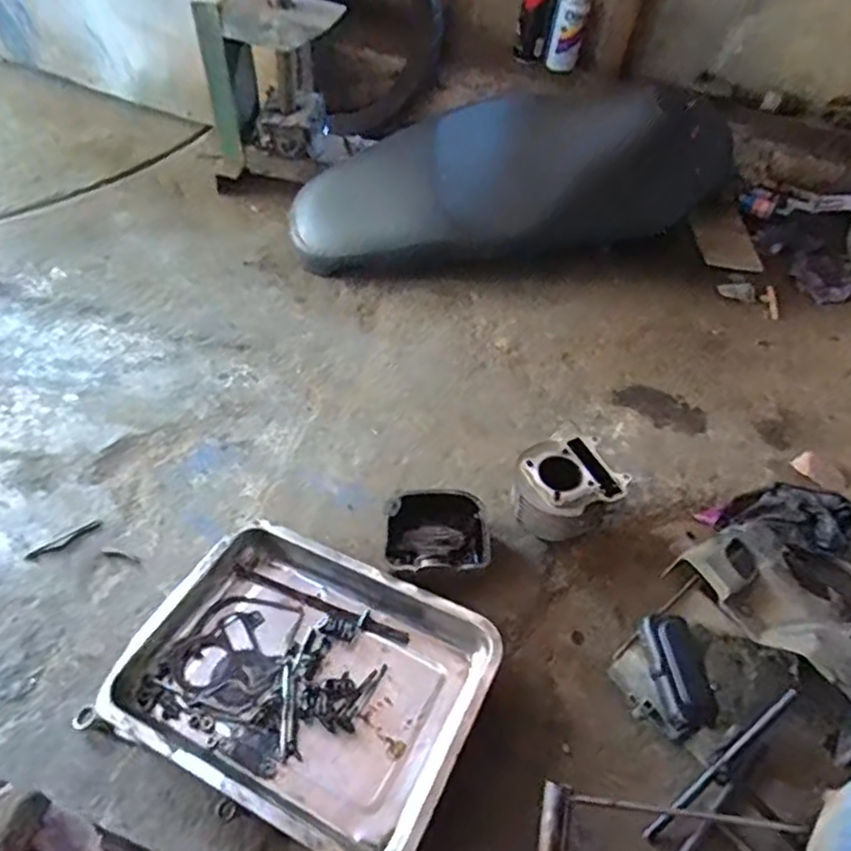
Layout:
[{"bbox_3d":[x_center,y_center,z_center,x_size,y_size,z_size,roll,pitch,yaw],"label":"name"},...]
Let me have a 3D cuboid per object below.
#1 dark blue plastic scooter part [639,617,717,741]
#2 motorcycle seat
[{"bbox_3d":[0.251,0.245,0.654,0.050,0.031,0.112,0,51,-7],"label":"dark blue plastic scooter part"},{"bbox_3d":[0.166,-0.482,1.247,0.850,0.211,0.284,-15,53,-15],"label":"motorcycle seat"}]

